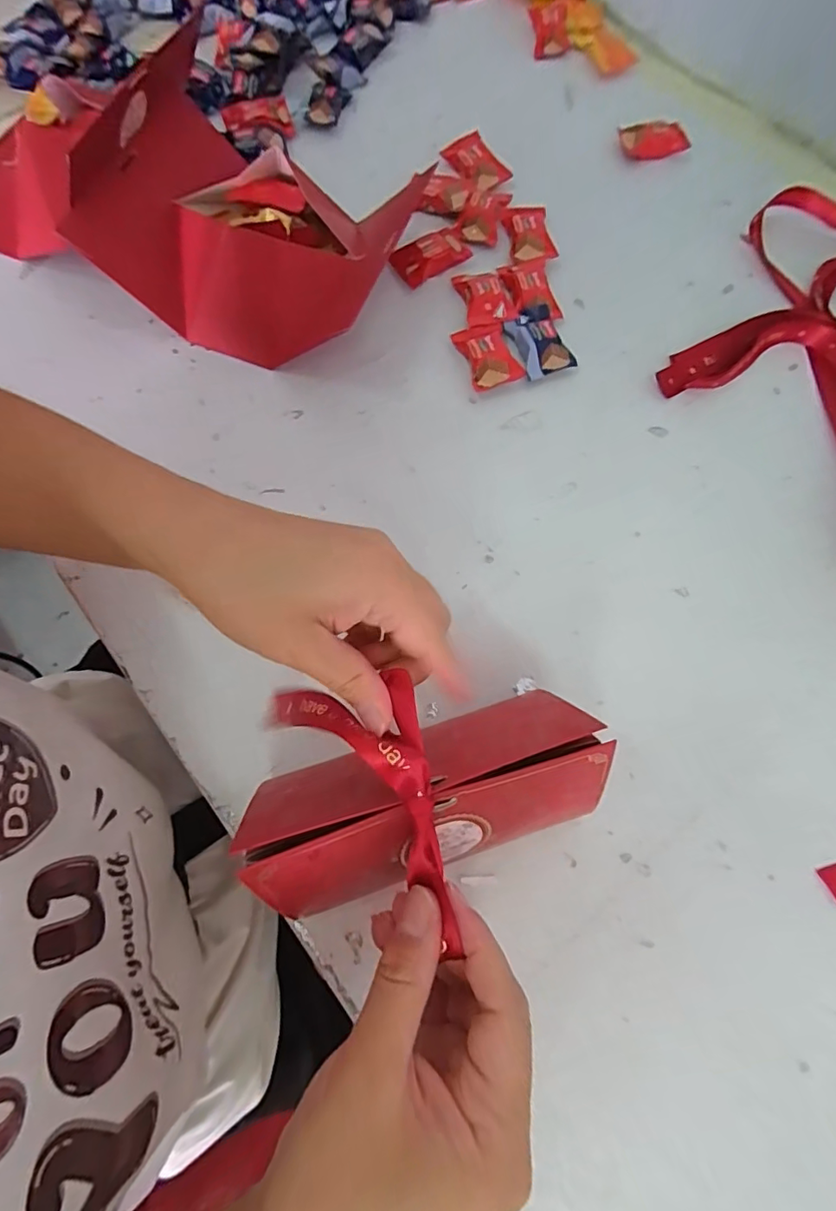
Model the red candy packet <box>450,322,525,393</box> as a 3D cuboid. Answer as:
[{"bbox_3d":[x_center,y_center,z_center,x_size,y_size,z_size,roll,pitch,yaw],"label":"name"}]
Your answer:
[{"bbox_3d":[0.050,-0.181,0.364,0.036,0.018,0.053,-18,74,-6],"label":"red candy packet"}]

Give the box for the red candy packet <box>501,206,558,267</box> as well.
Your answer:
[{"bbox_3d":[0.088,-0.290,0.403,0.035,0.016,0.055,-8,73,-3],"label":"red candy packet"}]

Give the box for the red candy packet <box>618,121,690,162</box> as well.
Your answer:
[{"bbox_3d":[0.204,-0.402,0.440,0.057,0.017,0.028,1,73,0],"label":"red candy packet"}]

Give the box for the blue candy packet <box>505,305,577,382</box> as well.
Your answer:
[{"bbox_3d":[0.088,-0.192,0.370,0.037,0.016,0.053,-22,74,-7],"label":"blue candy packet"}]

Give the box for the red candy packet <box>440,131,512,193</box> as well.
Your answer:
[{"bbox_3d":[0.046,-0.367,0.423,0.034,0.017,0.058,-35,76,-10],"label":"red candy packet"}]

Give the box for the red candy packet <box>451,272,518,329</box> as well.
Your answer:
[{"bbox_3d":[0.049,-0.232,0.380,0.034,0.014,0.056,-12,73,-4],"label":"red candy packet"}]

